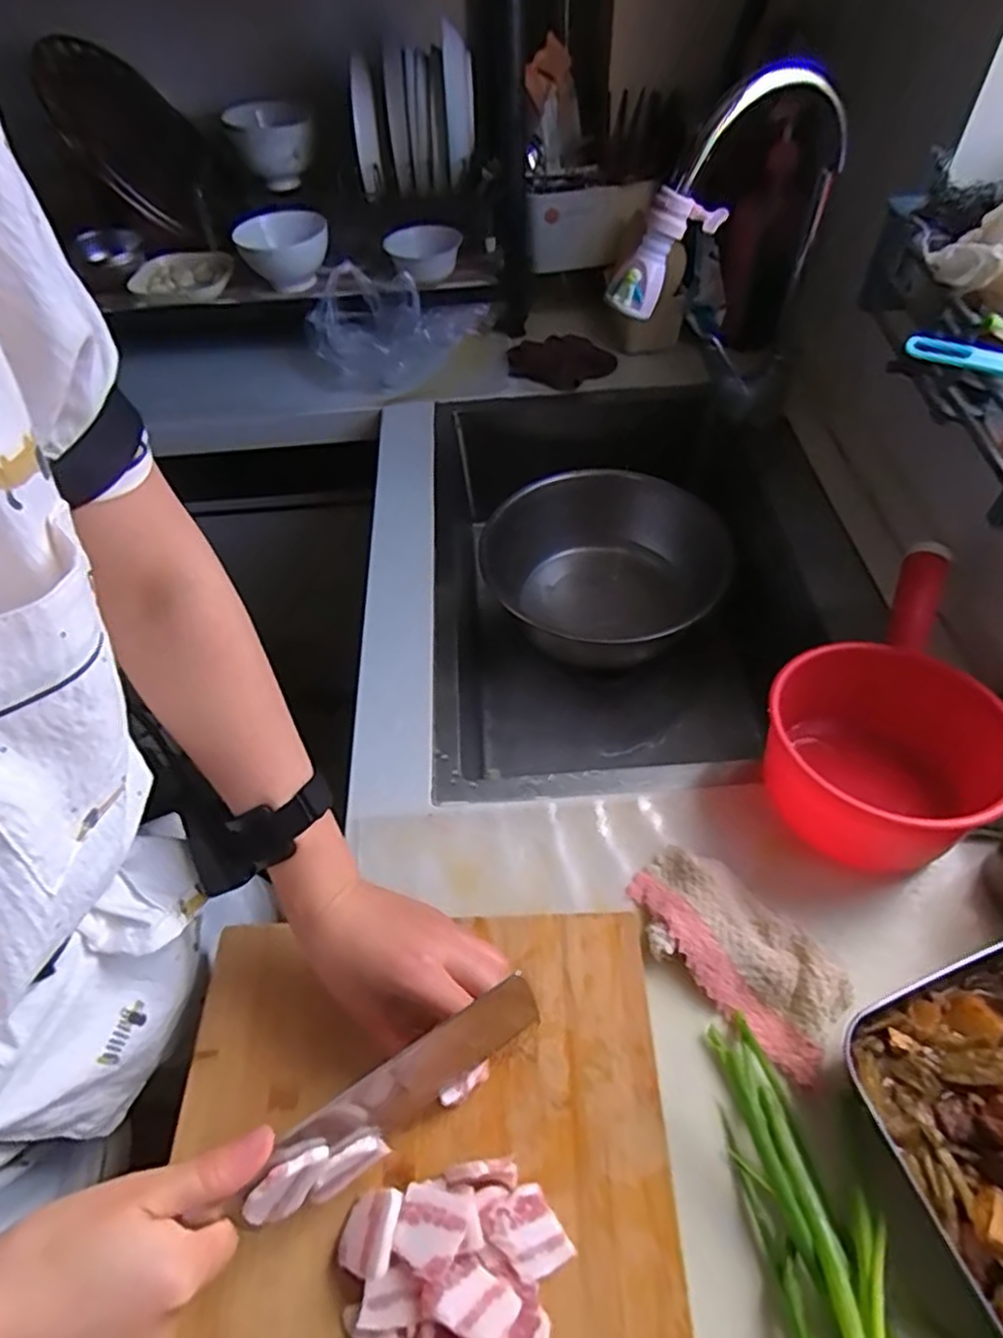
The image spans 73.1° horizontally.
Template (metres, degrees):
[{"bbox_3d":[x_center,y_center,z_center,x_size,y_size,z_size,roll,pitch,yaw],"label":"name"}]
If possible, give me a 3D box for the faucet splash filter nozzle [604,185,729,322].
[{"bbox_3d":[0.144,-0.377,0.620,0.050,0.108,0.038,9,42,-37],"label":"faucet splash filter nozzle"}]

